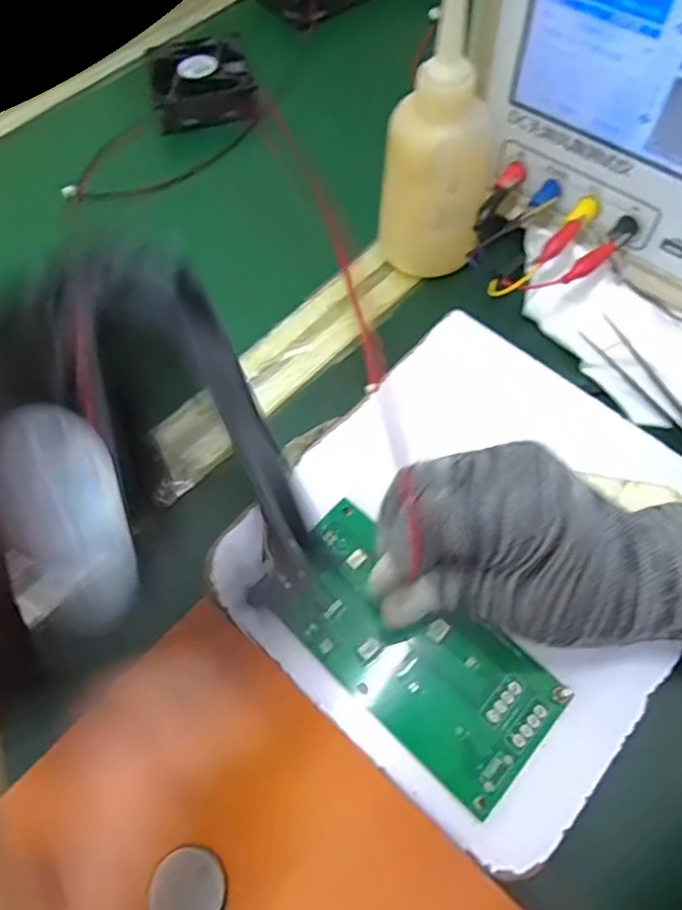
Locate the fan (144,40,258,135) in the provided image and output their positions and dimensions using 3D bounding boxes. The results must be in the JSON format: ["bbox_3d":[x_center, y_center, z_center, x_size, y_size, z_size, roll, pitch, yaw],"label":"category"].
[{"bbox_3d":[-0.109,-0.299,0.487,0.079,0.034,0.080,-10,62,-1],"label":"fan"}]

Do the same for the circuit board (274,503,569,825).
[{"bbox_3d":[0.030,0.083,0.274,0.131,0.010,0.063,41,70,18],"label":"circuit board"}]

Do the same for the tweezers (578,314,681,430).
[{"bbox_3d":[0.177,-0.030,0.331,0.017,0.010,0.120,-29,64,-11],"label":"tweezers"}]

